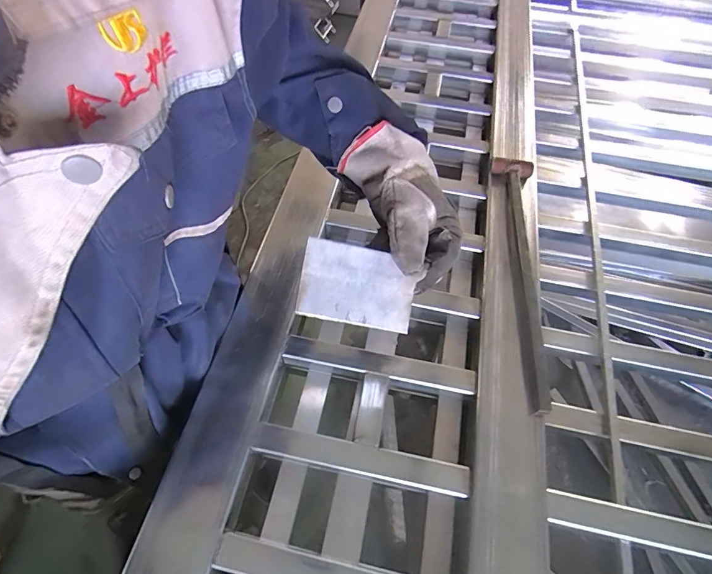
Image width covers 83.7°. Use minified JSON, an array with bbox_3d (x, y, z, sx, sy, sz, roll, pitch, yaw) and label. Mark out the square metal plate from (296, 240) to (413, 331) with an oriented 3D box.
[{"bbox_3d":[0.002,-0.001,0.362,0.102,0.004,0.069,11,85,-9],"label":"square metal plate"}]

